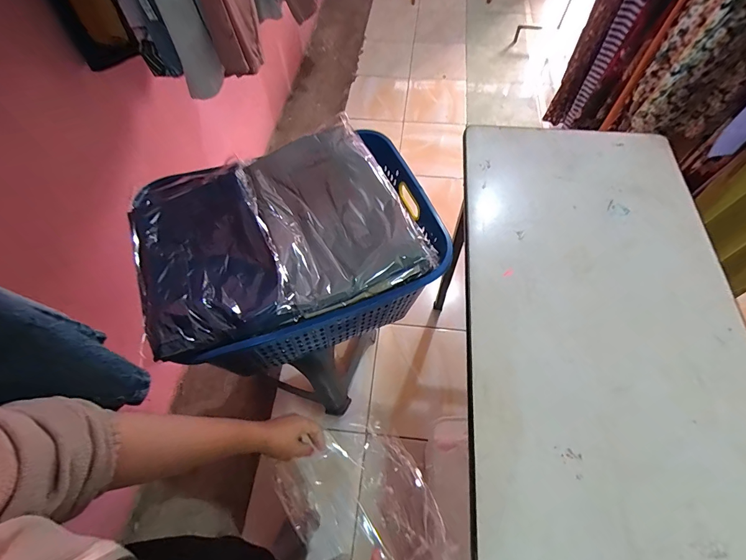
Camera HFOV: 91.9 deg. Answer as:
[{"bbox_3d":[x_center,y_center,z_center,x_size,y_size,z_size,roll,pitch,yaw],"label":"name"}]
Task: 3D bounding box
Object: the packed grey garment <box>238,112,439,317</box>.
[{"bbox_3d":[-0.083,-0.120,0.673,0.251,0.074,0.329,-28,70,-7],"label":"packed grey garment"}]

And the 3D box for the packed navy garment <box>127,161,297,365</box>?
[{"bbox_3d":[-0.302,-0.060,0.643,0.219,0.057,0.367,-23,64,-11],"label":"packed navy garment"}]

